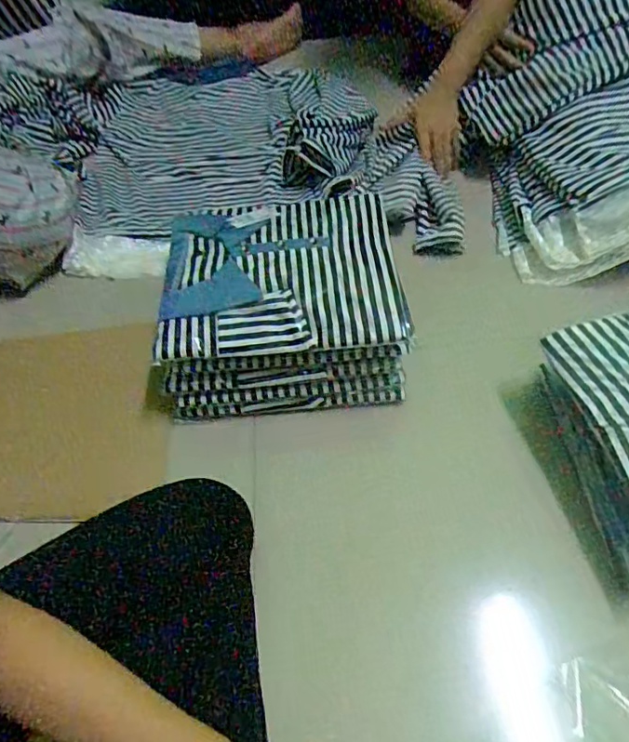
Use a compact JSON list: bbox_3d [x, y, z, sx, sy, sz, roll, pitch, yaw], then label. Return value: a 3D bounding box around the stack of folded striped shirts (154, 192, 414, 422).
[{"bbox_3d":[-0.043,-0.097,0.733,0.292,0.132,0.273,-6,59,1],"label":"stack of folded striped shirts"}]

